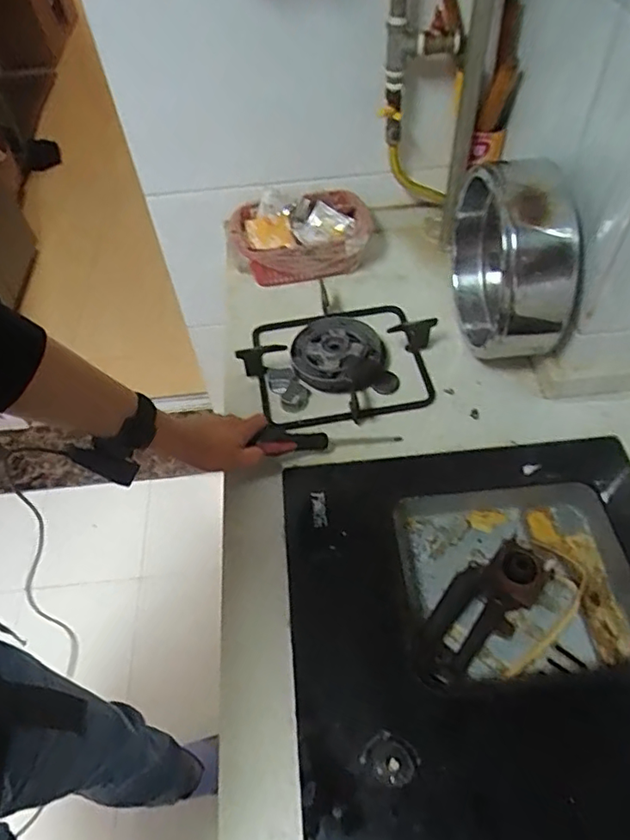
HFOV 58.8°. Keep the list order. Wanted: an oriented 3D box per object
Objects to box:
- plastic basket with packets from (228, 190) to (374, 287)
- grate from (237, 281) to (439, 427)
[{"bbox_3d":[-0.023,-0.294,0.932,0.221,0.088,0.150,-1,53,2],"label":"plastic basket with packets"},{"bbox_3d":[0.033,-0.096,0.797,0.268,0.046,0.224,-13,54,-7],"label":"grate"}]

